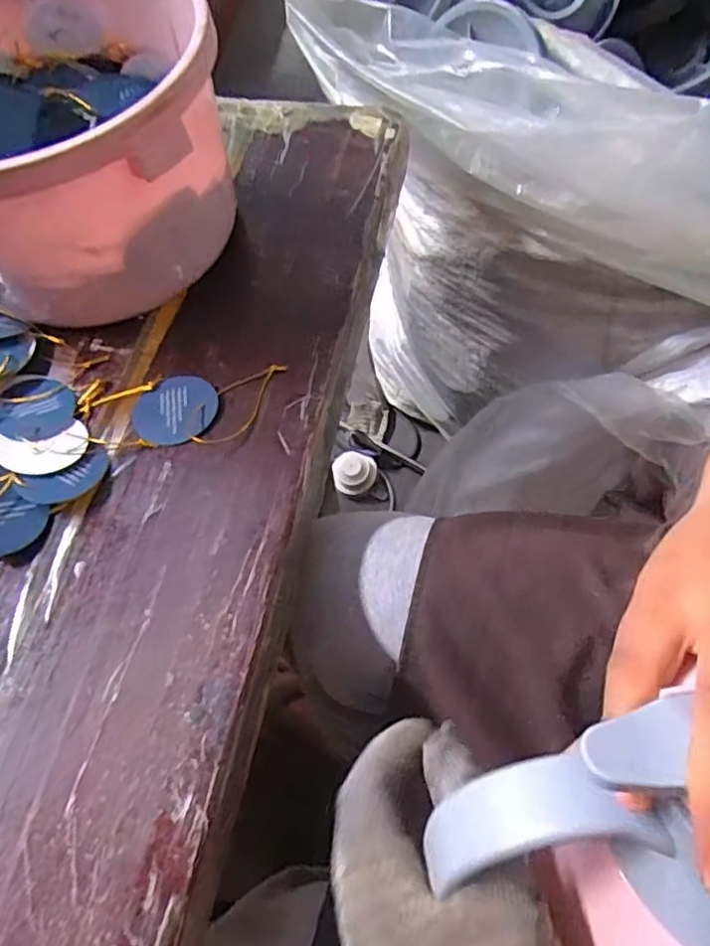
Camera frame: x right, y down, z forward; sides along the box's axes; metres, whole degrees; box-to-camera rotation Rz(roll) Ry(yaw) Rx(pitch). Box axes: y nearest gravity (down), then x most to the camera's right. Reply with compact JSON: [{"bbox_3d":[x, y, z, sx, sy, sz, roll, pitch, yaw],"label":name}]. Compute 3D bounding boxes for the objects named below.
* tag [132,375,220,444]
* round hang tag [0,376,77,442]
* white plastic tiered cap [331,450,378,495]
[{"bbox_3d":[-0.114,-0.041,0.397,0.052,0.004,0.048,-1,63,3],"label":"tag"},{"bbox_3d":[-0.202,-0.041,0.394,0.056,0.010,0.047,33,69,18],"label":"round hang tag"},{"bbox_3d":[0.000,-0.004,1.129,0.080,0.041,0.079,-13,63,-3],"label":"white plastic tiered cap"}]

